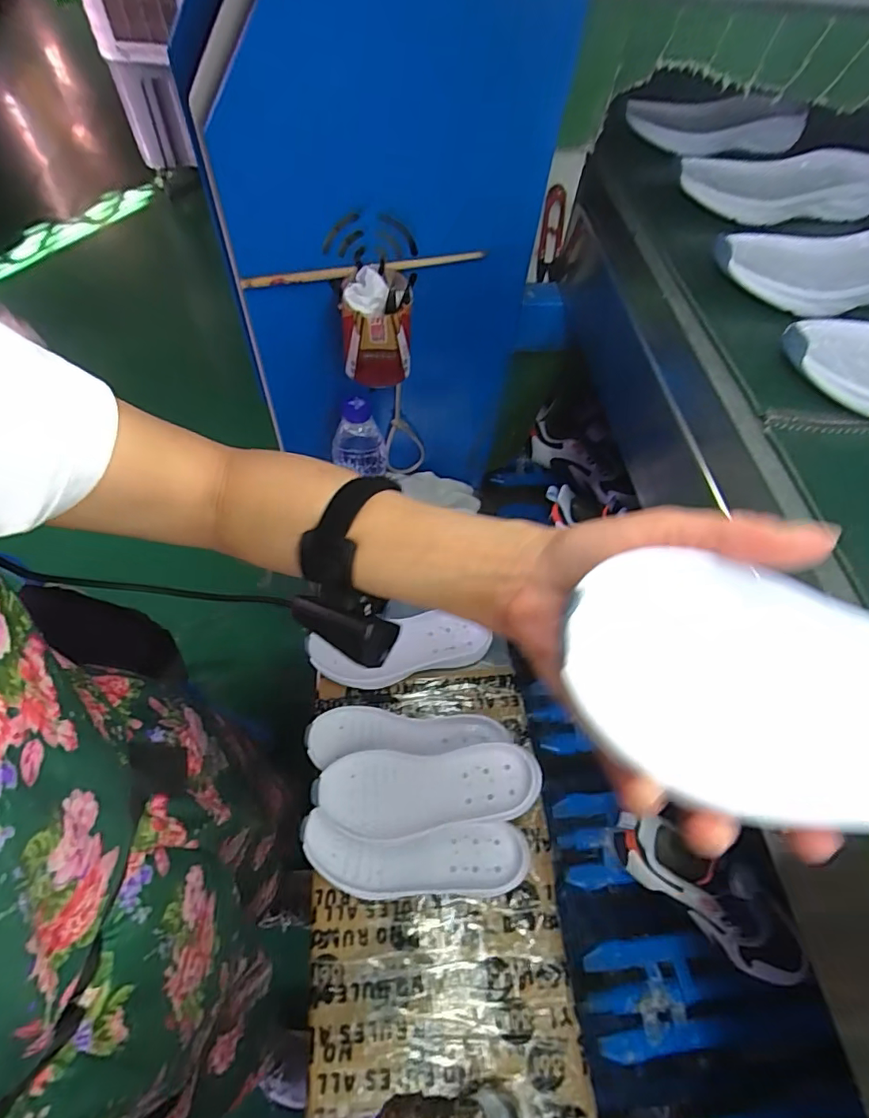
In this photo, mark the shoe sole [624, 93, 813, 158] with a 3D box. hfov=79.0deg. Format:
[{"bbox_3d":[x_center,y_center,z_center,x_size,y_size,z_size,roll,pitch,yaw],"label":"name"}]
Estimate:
[{"bbox_3d":[0.304,-0.480,0.584,0.195,0.058,0.062,8,58,0],"label":"shoe sole"}]

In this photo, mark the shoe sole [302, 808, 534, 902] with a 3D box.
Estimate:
[{"bbox_3d":[-0.019,0.296,0.523,0.220,0.022,0.068,4,58,-2],"label":"shoe sole"}]

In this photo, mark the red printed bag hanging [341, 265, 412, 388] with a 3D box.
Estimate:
[{"bbox_3d":[-0.056,-0.224,0.509,0.064,0.091,0.063,-3,58,-7],"label":"red printed bag hanging"}]

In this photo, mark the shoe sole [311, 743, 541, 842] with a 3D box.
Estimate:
[{"bbox_3d":[-0.008,0.236,0.536,0.218,0.050,0.079,-1,58,-5],"label":"shoe sole"}]

